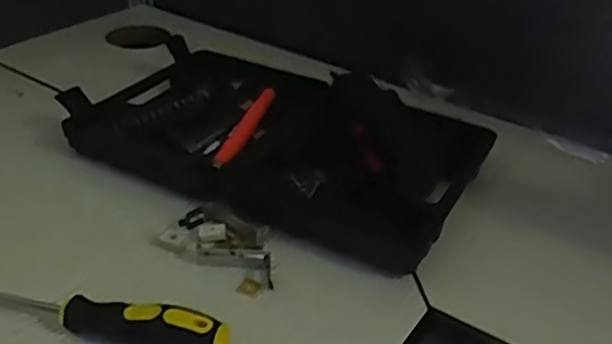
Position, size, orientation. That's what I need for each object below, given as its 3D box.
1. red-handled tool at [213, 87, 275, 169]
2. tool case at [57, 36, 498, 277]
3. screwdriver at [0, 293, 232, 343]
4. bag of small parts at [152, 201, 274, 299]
[{"bbox_3d":[-0.053,-0.041,0.584,0.017,0.011,0.142,11,34,11],"label":"red-handled tool"},{"bbox_3d":[-0.026,-0.046,0.574,0.345,0.074,0.216,21,37,25],"label":"tool case"},{"bbox_3d":[-0.151,0.082,0.399,0.215,0.030,0.025,12,34,13],"label":"screwdriver"},{"bbox_3d":[-0.057,0.053,0.468,0.094,0.015,0.055,23,38,27],"label":"bag of small parts"}]

